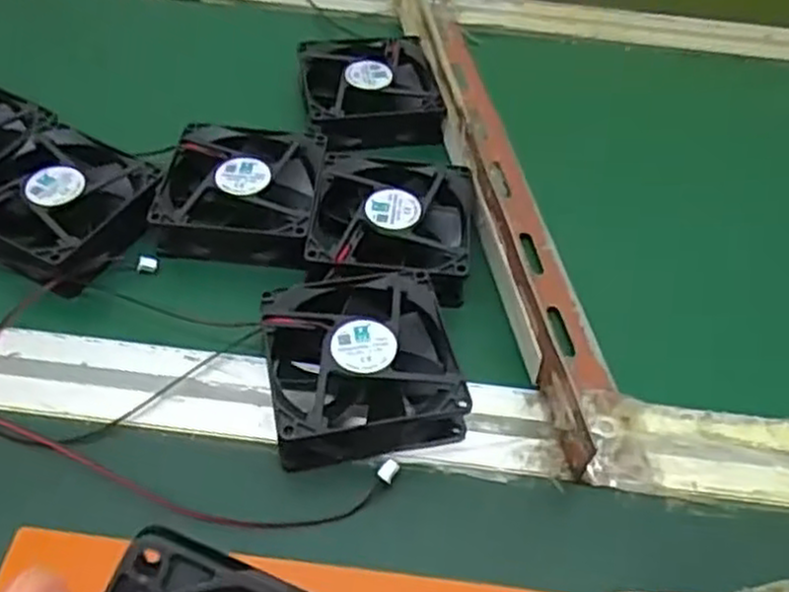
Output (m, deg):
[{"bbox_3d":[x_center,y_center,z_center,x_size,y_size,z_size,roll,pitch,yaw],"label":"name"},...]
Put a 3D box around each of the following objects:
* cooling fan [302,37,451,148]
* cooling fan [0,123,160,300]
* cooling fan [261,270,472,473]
[{"bbox_3d":[-0.014,-0.128,0.470,0.081,0.020,0.077,-6,50,-9],"label":"cooling fan"},{"bbox_3d":[-0.171,-0.049,0.396,0.081,0.024,0.082,25,53,17],"label":"cooling fan"},{"bbox_3d":[-0.014,0.030,0.340,0.080,0.028,0.080,-7,51,-10],"label":"cooling fan"}]

